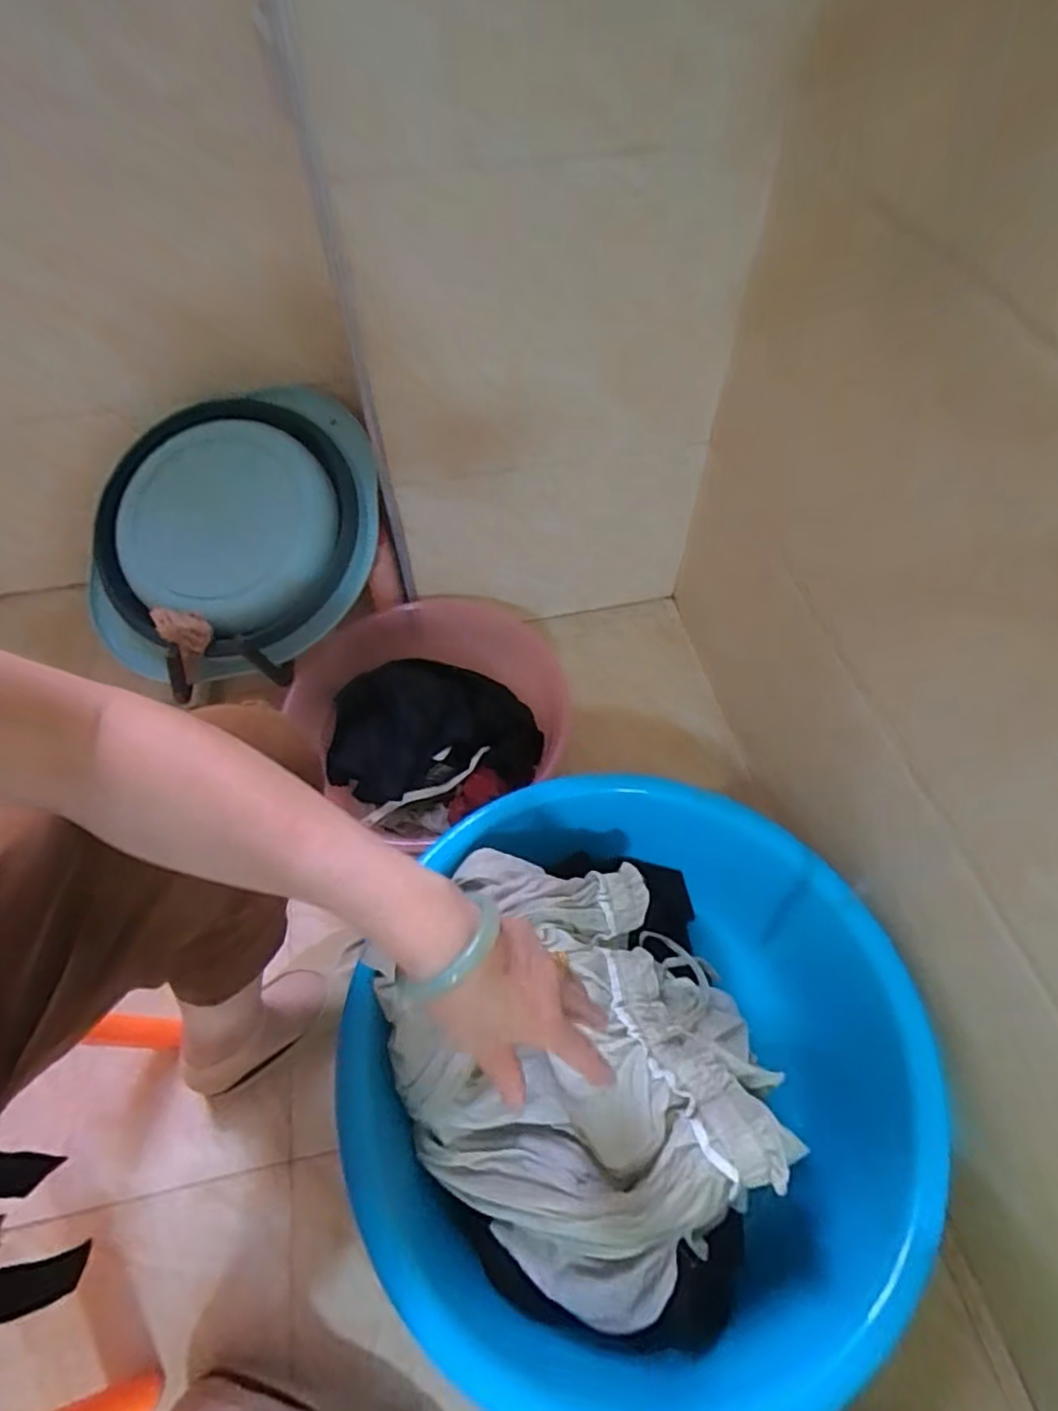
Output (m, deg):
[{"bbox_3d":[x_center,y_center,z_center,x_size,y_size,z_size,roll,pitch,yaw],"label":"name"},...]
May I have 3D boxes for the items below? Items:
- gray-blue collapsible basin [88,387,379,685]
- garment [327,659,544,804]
[{"bbox_3d":[-0.368,-0.219,0.811,0.342,0.060,0.365,2,84,-2],"label":"gray-blue collapsible basin"},{"bbox_3d":[-0.122,0.024,0.827,0.264,0.085,0.189,-6,54,-2],"label":"garment"}]

